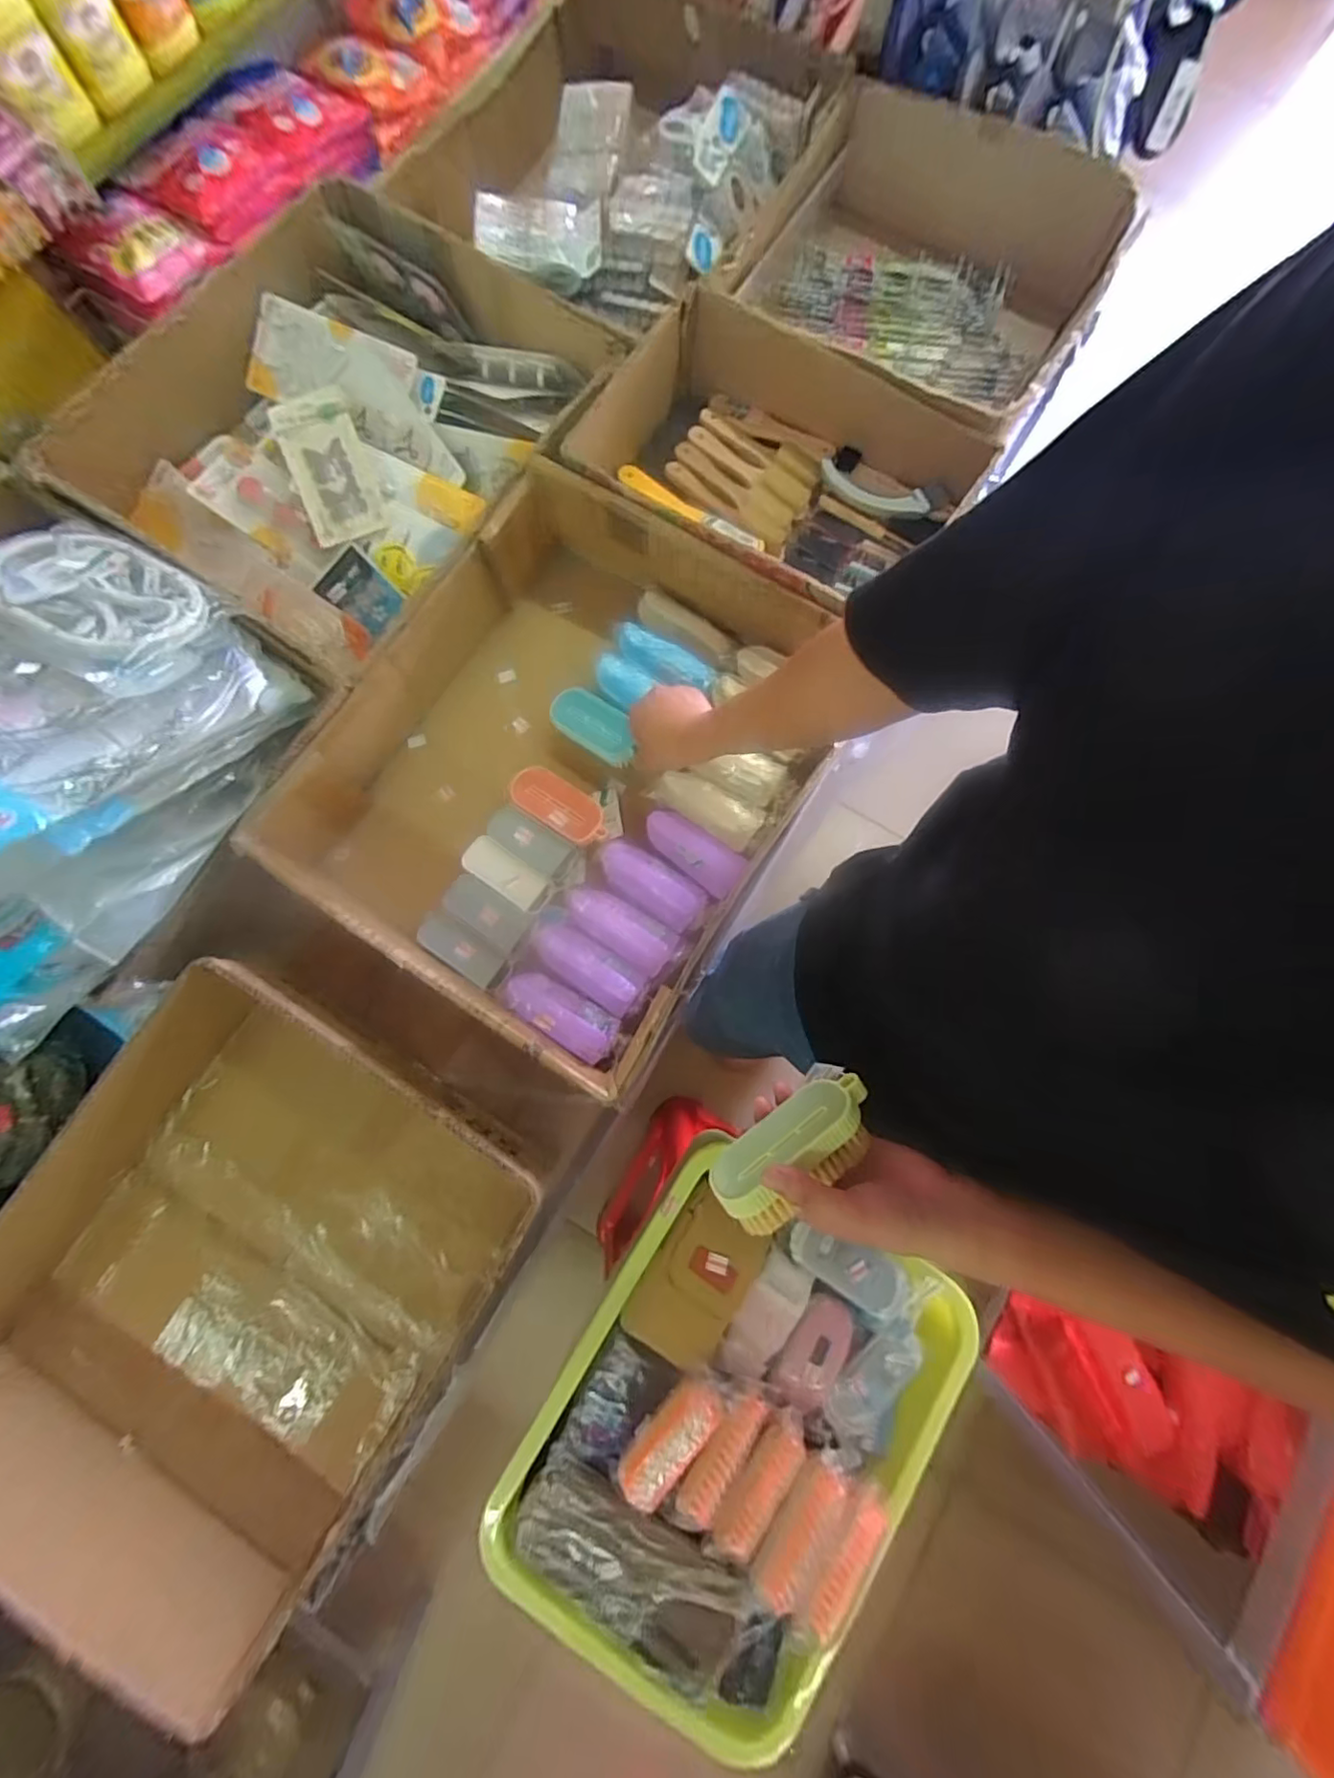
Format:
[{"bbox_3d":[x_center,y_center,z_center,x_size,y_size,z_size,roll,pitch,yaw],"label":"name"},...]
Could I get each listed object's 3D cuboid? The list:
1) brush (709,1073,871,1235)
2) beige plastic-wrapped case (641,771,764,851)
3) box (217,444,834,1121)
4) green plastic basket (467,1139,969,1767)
[{"bbox_3d":[0.100,0.199,0.452,0.135,0.057,0.043,-34,123,-11],"label":"brush"},{"bbox_3d":[0.045,-0.099,0.709,0.134,0.036,0.052,24,80,4],"label":"beige plastic-wrapped case"},{"bbox_3d":[-0.109,-0.145,0.722,0.492,0.162,0.570,34,81,5],"label":"box"},{"bbox_3d":[0.077,0.585,0.642,0.391,0.081,0.480,33,81,5],"label":"green plastic basket"}]

